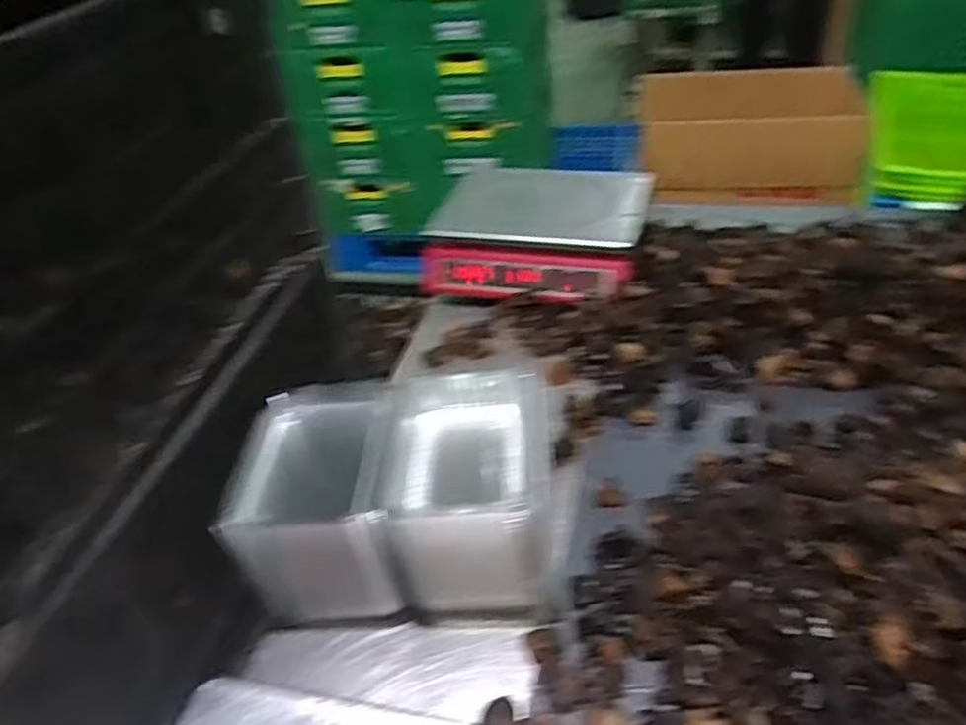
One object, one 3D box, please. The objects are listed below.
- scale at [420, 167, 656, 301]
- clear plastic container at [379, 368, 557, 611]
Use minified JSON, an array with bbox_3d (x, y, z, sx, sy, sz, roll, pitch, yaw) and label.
[{"bbox_3d":[0.082,-0.194,1.062,0.301,0.107,0.220,9,40,16],"label":"scale"},{"bbox_3d":[-0.009,0.119,0.667,0.148,0.142,0.177,-1,39,4],"label":"clear plastic container"}]

